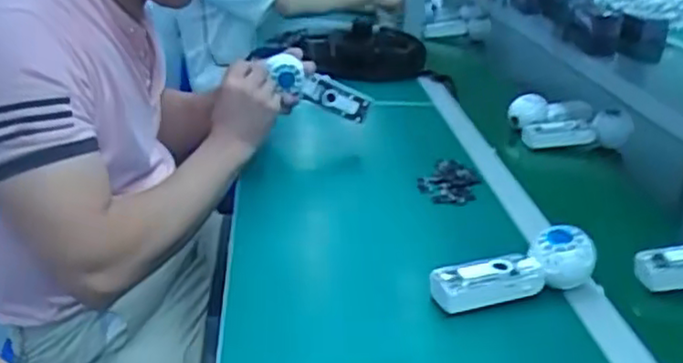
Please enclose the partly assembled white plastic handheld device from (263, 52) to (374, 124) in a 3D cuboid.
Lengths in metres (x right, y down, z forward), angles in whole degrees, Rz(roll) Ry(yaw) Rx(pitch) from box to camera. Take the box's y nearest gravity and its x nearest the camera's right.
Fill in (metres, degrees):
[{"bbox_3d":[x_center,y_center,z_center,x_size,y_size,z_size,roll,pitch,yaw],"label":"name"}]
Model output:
[{"bbox_3d":[-0.036,-0.143,1.050,0.169,0.053,0.032,27,20,-15],"label":"partly assembled white plastic handheld device"}]

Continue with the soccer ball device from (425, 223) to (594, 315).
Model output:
[{"bbox_3d":[0.174,0.096,0.698,0.169,0.053,0.048,-16,28,-8],"label":"soccer ball device"}]

